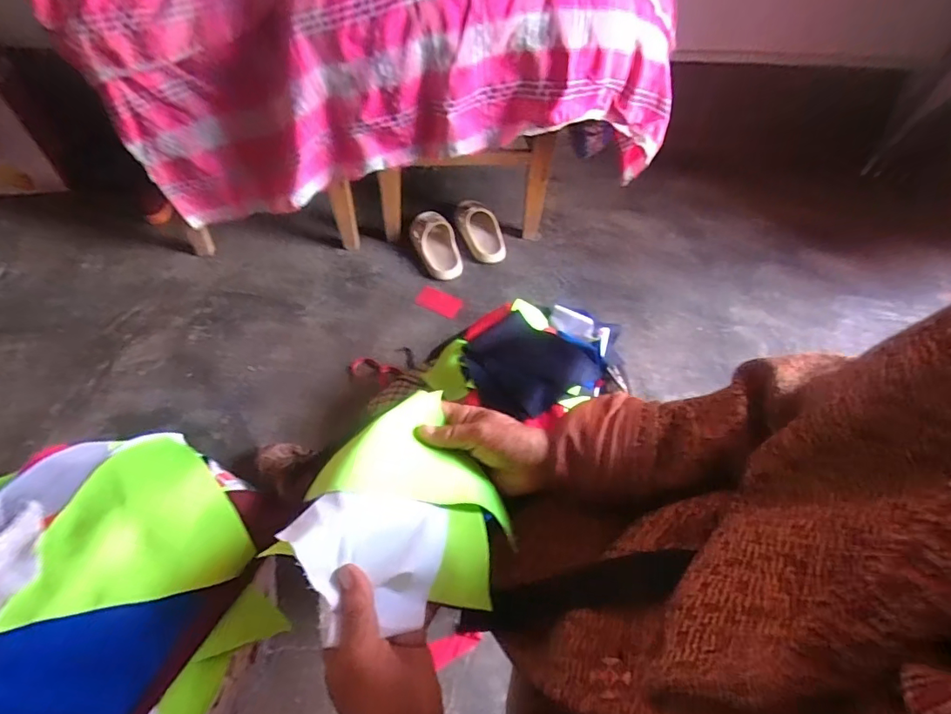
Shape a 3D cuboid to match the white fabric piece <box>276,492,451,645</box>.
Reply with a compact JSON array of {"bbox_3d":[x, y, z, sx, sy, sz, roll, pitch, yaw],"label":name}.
[{"bbox_3d":[-0.076,0.137,0.341,0.109,0.023,0.081,25,58,-22],"label":"white fabric piece"}]

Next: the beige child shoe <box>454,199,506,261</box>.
[{"bbox_3d":[0.010,-0.322,1.238,0.102,0.065,0.197,-13,56,-13],"label":"beige child shoe"}]

